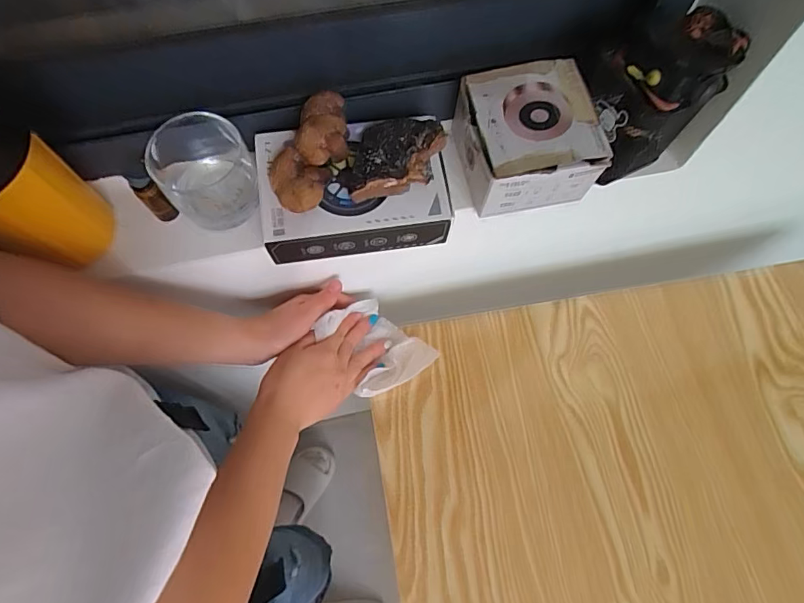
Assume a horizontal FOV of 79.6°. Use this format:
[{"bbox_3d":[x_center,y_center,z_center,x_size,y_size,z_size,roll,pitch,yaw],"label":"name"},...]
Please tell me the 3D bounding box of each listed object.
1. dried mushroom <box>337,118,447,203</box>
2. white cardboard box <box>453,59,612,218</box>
[{"bbox_3d":[-0.012,-0.118,0.380,0.081,0.031,0.059,-23,70,-9],"label":"dried mushroom"},{"bbox_3d":[0.106,-0.136,0.415,0.108,0.072,0.101,-8,68,-3],"label":"white cardboard box"}]

